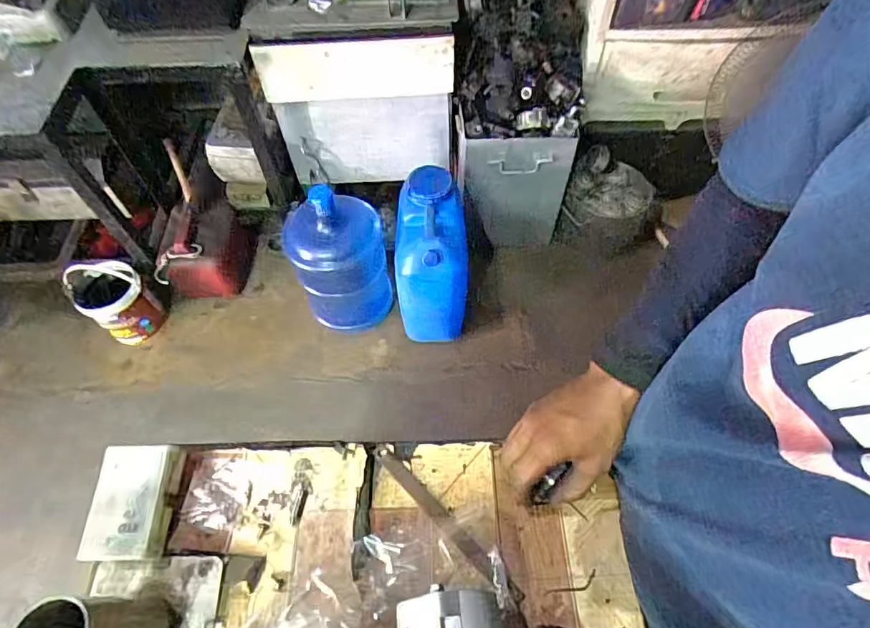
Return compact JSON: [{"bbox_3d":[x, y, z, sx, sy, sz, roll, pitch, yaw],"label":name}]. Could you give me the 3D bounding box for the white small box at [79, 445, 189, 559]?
[{"bbox_3d":[-0.279,0.172,0.464,0.064,0.034,0.098,-5,59,-2],"label":"white small box"}]

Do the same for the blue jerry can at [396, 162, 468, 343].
[{"bbox_3d":[-0.009,-0.153,1.412,0.185,0.388,0.314,-2,59,-1],"label":"blue jerry can"}]

